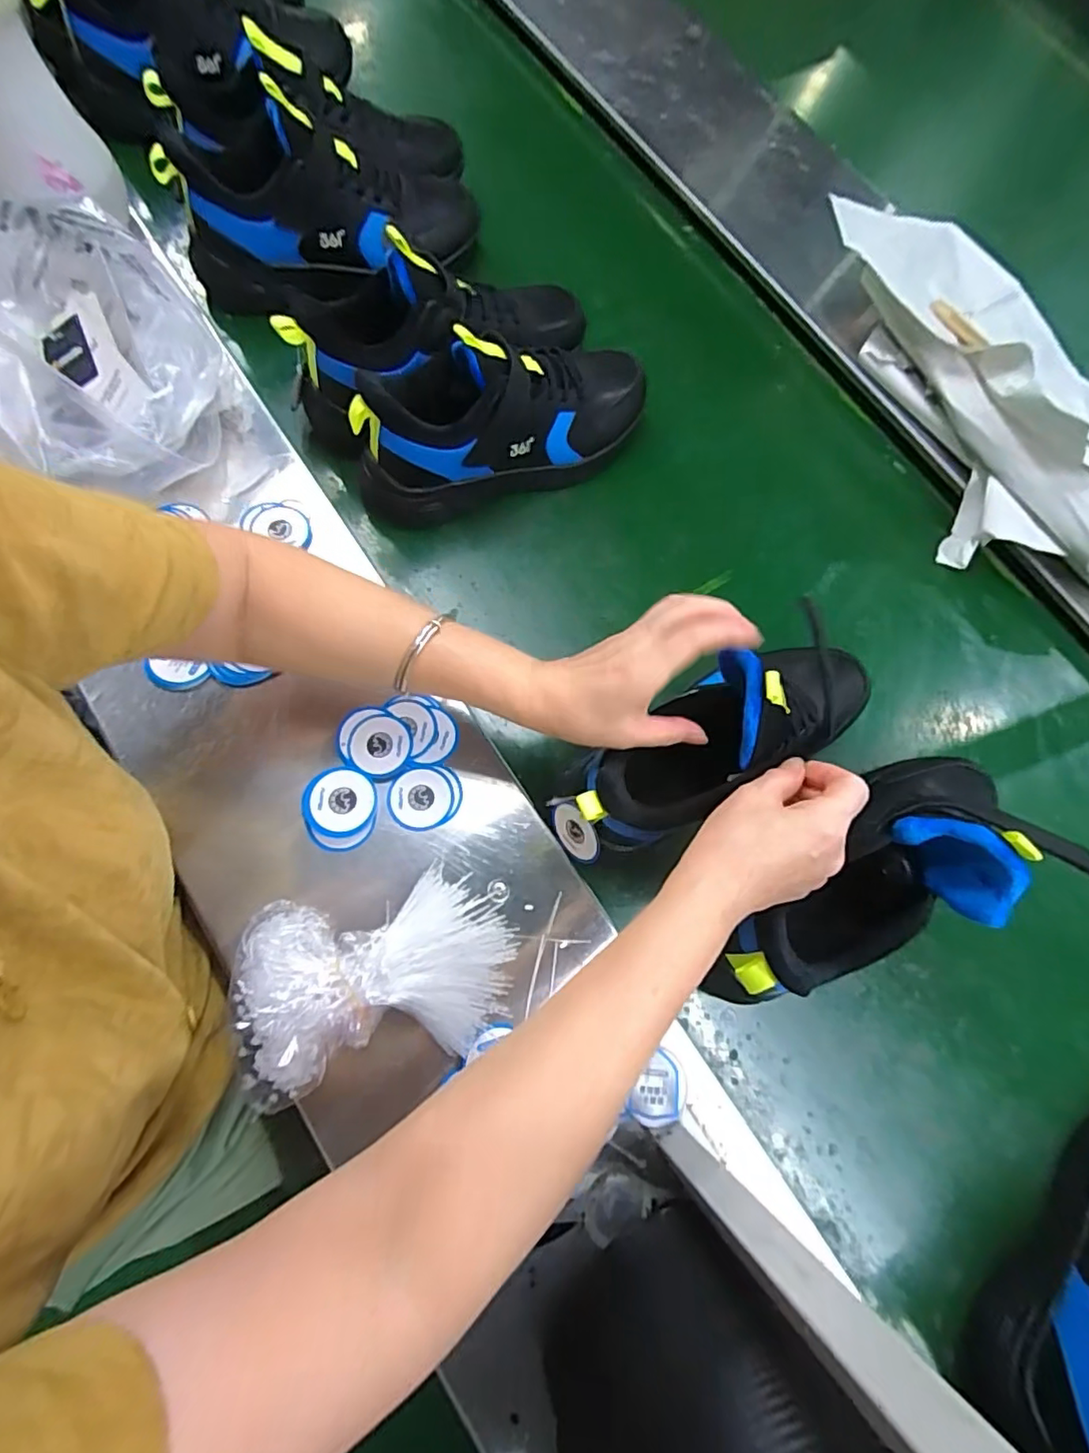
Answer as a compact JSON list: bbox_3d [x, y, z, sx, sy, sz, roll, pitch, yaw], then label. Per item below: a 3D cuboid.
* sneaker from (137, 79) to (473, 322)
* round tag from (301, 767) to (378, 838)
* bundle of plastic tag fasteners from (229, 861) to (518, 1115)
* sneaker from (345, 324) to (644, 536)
[{"bbox_3d":[-0.206,-0.505,0.551,0.278,0.120,0.109,-17,72,-5],"label":"sneaker"},{"bbox_3d":[-0.150,0.055,0.424,0.050,0.010,0.049,0,71,1],"label":"round tag"},{"bbox_3d":[-0.111,0.166,0.392,0.174,0.033,0.112,-8,62,-21],"label":"bundle of plastic tag fasteners"},{"bbox_3d":[-0.030,-0.286,0.537,0.289,0.146,0.091,-25,72,-20],"label":"sneaker"}]

